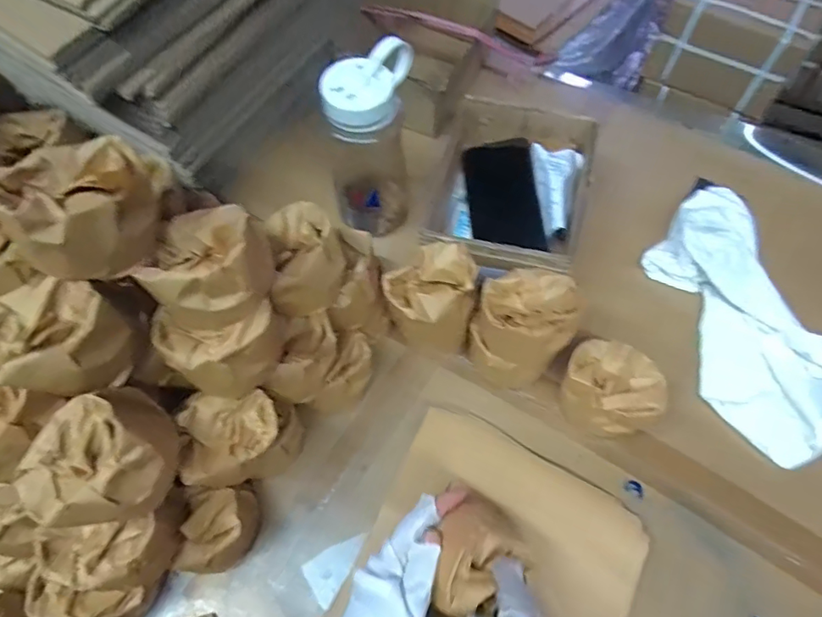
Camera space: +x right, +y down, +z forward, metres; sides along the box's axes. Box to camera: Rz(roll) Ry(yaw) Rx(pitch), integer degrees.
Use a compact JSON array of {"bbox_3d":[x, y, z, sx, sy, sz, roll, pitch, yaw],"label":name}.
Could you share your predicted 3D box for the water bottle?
[{"bbox_3d":[-0.041,-0.163,0.546,0.093,0.207,0.076,-6,64,0],"label":"water bottle"}]

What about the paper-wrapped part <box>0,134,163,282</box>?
[{"bbox_3d":[-0.205,-0.061,0.327,0.062,0.068,0.086,26,68,14],"label":"paper-wrapped part"}]

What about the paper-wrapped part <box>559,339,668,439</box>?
[{"bbox_3d":[0.183,0.075,0.480,0.082,0.063,0.076,-1,64,2],"label":"paper-wrapped part"}]

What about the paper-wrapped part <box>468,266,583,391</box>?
[{"bbox_3d":[0.101,0.020,0.477,0.084,0.115,0.087,25,67,14],"label":"paper-wrapped part"}]

